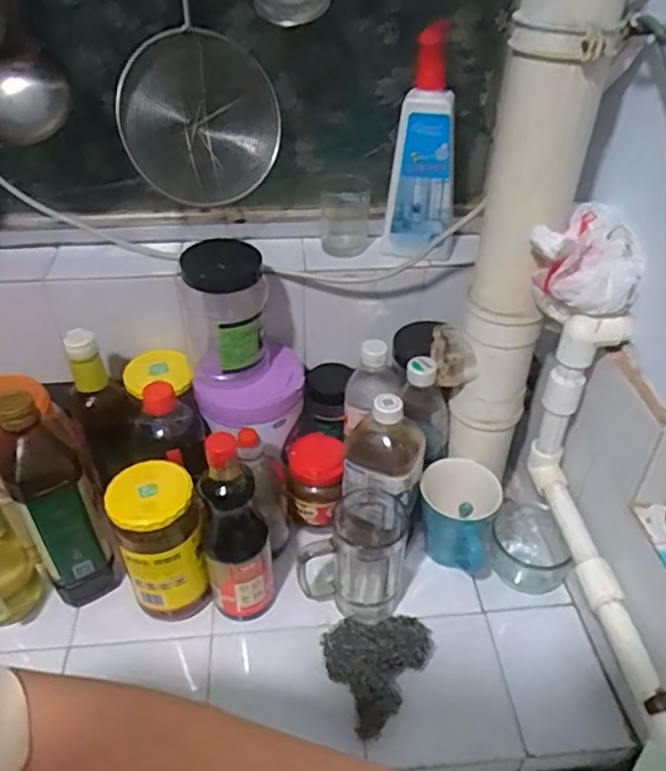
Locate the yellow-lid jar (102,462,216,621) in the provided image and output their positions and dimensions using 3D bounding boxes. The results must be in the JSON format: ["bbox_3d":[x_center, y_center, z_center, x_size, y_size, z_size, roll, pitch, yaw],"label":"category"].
[{"bbox_3d":[-0.179,0.164,0.668,0.078,0.167,0.076,-15,41,-18],"label":"yellow-lid jar"}]

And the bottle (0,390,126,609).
[{"bbox_3d":[-0.283,0.121,0.656,0.070,0.260,0.072,-28,47,-31],"label":"bottle"}]

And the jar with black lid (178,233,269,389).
[{"bbox_3d":[-0.122,-0.078,0.721,0.086,0.148,0.100,-18,42,-22],"label":"jar with black lid"}]

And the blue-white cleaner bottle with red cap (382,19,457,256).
[{"bbox_3d":[0.101,-0.248,0.697,0.078,0.231,0.041,8,39,9],"label":"blue-white cleaner bottle with red cap"}]

